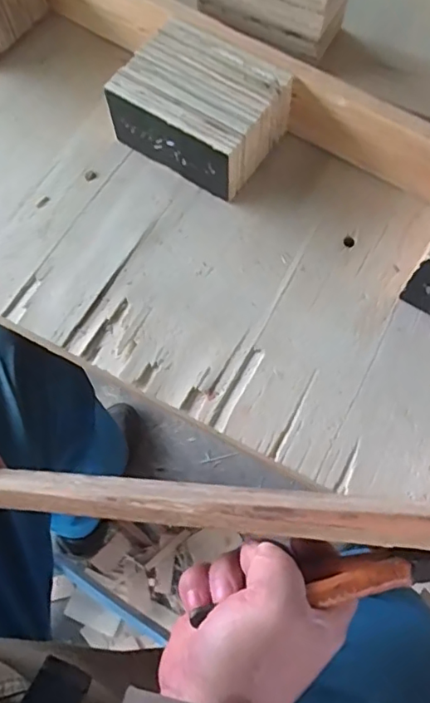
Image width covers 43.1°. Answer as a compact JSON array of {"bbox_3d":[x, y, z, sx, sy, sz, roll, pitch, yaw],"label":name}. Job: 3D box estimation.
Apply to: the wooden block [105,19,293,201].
[{"bbox_3d":[-0.015,-0.202,0.457,0.129,0.062,0.097,33,72,12],"label":"wooden block"}]

